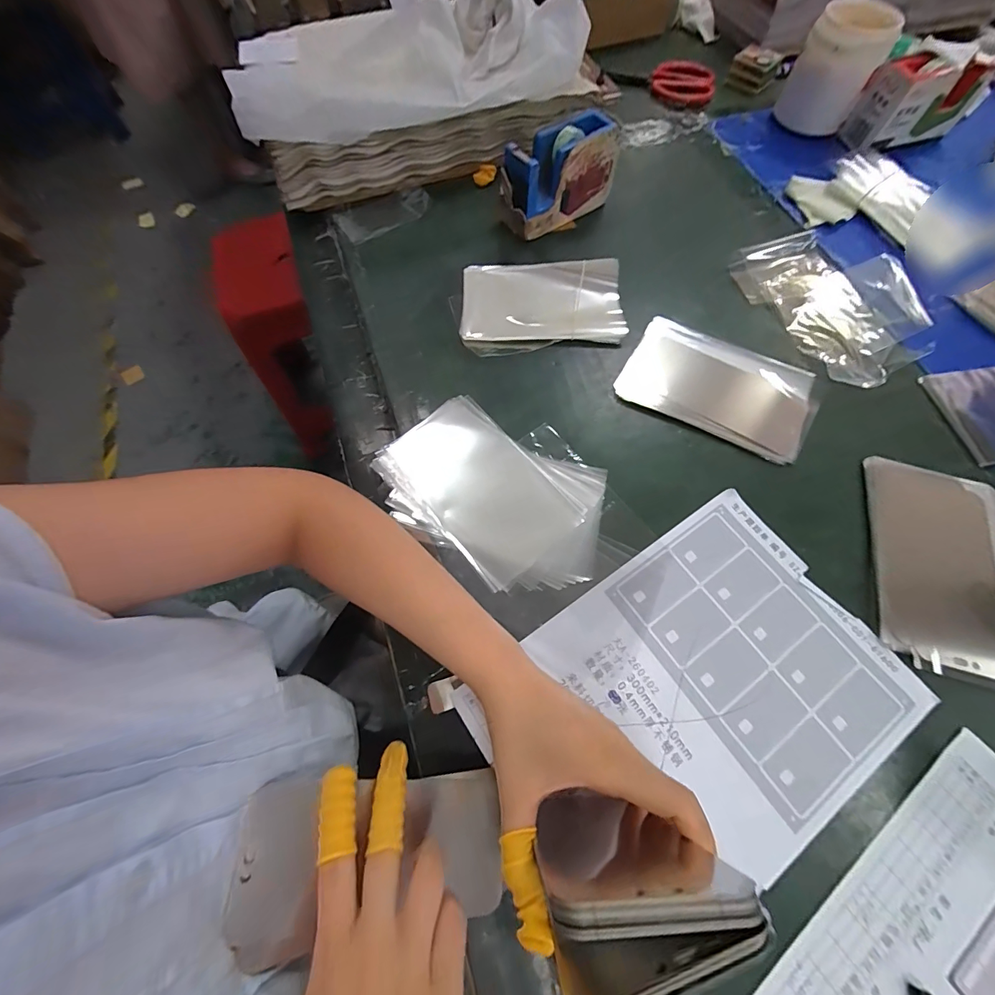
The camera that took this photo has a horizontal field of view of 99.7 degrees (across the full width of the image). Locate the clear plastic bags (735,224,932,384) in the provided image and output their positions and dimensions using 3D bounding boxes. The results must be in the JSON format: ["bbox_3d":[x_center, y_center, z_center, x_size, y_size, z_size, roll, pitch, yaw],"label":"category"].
[{"bbox_3d":[0.373,-0.215,0.458,0.157,0.016,0.195,-23,69,-8],"label":"clear plastic bags"}]

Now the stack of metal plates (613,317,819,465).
[{"bbox_3d":[0.214,-0.111,0.408,0.174,0.019,0.107,26,70,12],"label":"stack of metal plates"}]

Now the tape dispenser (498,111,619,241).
[{"bbox_3d":[0.069,-0.369,0.482,0.145,0.079,0.055,-32,70,-12],"label":"tape dispenser"}]

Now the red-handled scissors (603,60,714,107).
[{"bbox_3d":[0.245,-0.629,0.631,0.154,0.027,0.072,12,68,6],"label":"red-handled scissors"}]

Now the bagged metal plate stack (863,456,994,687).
[{"bbox_3d":[0.371,0.055,0.344,0.117,0.008,0.174,16,69,8],"label":"bagged metal plate stack"}]

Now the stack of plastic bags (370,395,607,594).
[{"bbox_3d":[-0.001,-0.008,0.371,0.197,0.012,0.141,32,71,13],"label":"stack of plastic bags"}]

